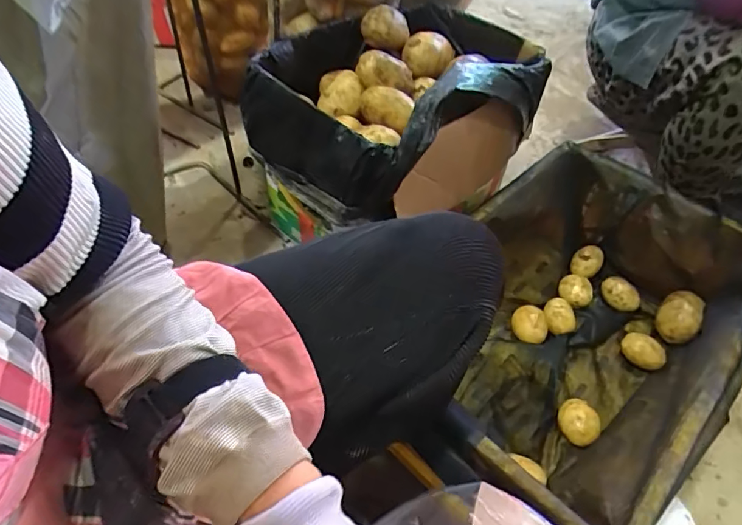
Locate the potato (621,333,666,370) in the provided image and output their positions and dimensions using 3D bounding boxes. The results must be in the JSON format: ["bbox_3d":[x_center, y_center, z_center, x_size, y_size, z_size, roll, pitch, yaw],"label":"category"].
[{"bbox_3d":[0.457,0.152,0.818,0.067,0.038,0.047,30,54,22],"label":"potato"}]

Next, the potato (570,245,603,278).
[{"bbox_3d":[0.416,-0.003,0.929,0.052,0.045,0.050,1,49,-1],"label":"potato"}]

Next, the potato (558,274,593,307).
[{"bbox_3d":[0.377,0.054,0.895,0.058,0.038,0.053,1,49,-1],"label":"potato"}]

